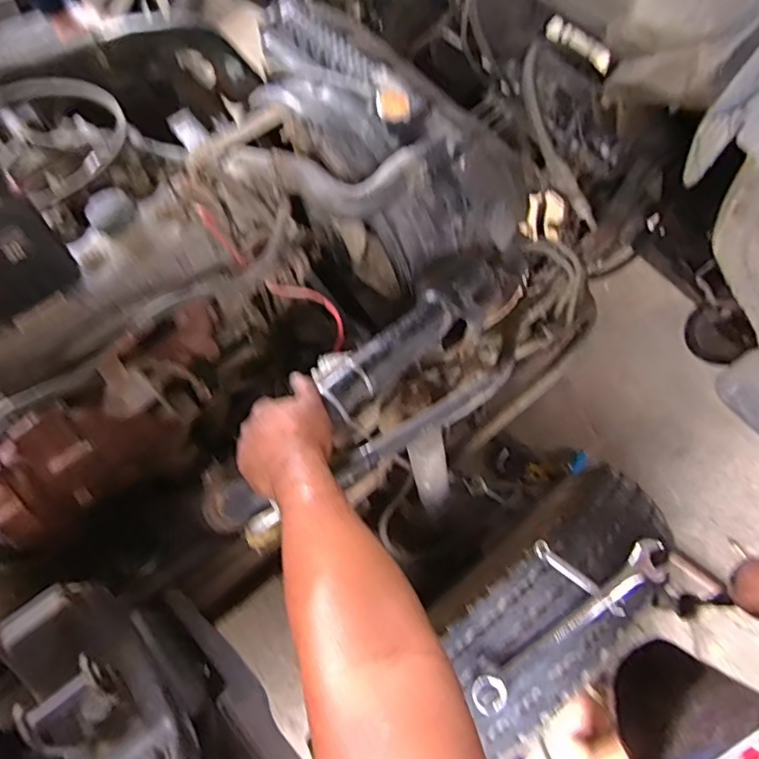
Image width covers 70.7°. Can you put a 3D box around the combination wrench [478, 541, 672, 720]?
[{"bbox_3d":[0.236,0.290,0.643,0.299,0.028,0.048,-30,69,-14],"label":"combination wrench"}]

